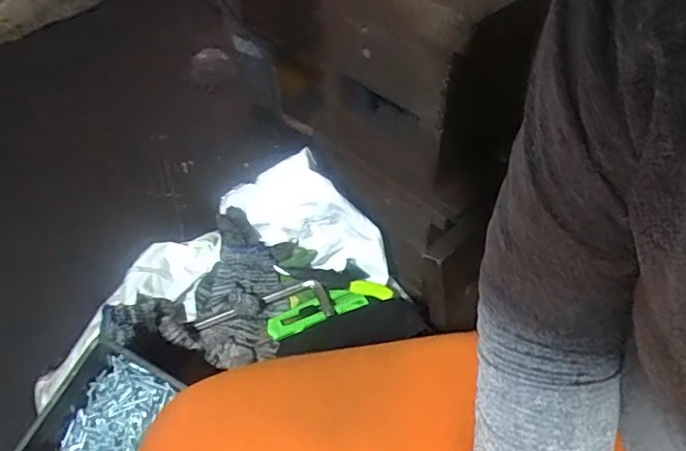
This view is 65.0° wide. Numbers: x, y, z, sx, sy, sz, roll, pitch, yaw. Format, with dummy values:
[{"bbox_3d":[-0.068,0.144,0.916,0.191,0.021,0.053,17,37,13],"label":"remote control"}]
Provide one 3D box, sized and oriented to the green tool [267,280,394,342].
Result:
[{"bbox_3d":[-0.016,0.097,0.652,0.157,0.023,0.031,-22,51,-15],"label":"green tool"}]

